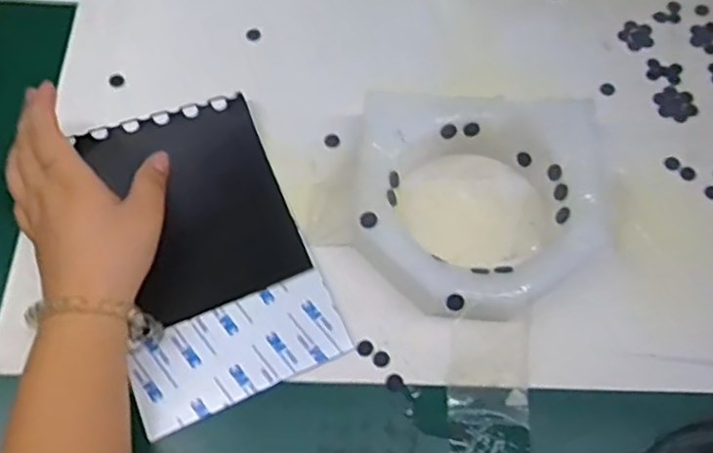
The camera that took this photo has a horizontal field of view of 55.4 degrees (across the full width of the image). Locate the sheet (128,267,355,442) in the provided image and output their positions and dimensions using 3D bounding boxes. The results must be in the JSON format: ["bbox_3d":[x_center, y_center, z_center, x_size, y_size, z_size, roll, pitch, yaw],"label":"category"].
[{"bbox_3d":[-0.067,0.070,0.394,0.118,0.005,0.056,-22,66,-13],"label":"sheet"}]

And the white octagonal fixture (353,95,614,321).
[{"bbox_3d":[0.080,-0.012,0.413,0.156,0.044,0.140,0,63,-2],"label":"white octagonal fixture"}]

